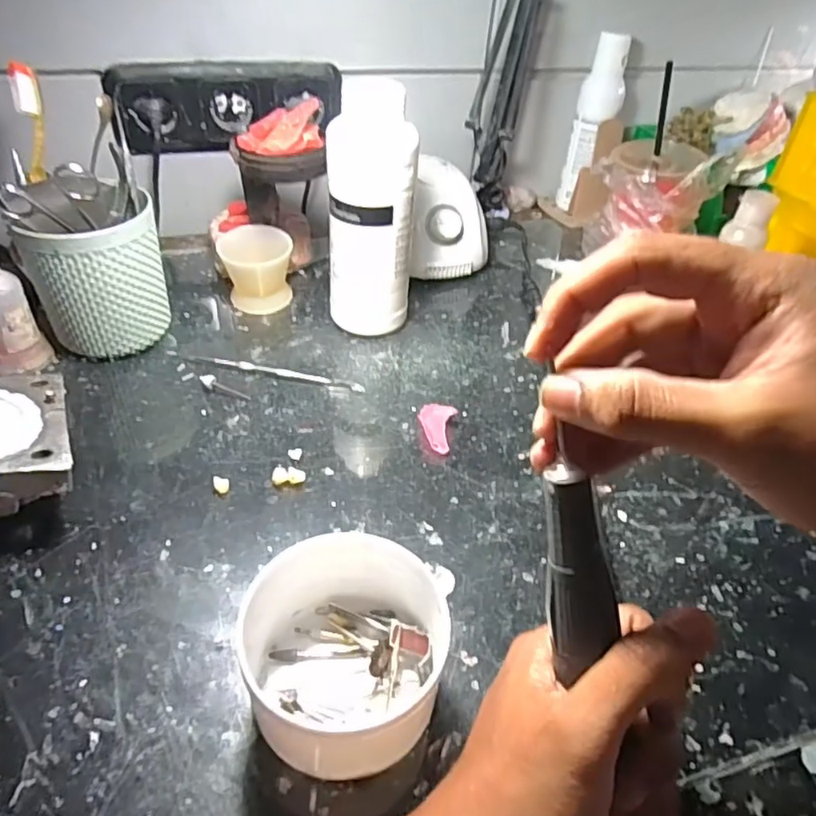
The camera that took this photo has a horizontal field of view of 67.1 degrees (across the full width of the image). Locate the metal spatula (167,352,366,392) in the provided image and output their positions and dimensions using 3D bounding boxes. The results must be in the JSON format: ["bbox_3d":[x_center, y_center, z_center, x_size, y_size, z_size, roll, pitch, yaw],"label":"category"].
[{"bbox_3d":[-0.112,-0.031,0.487,0.159,0.005,0.011,10,44,6],"label":"metal spatula"}]

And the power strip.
[{"bbox_3d":[-0.173,-0.300,0.605,0.214,0.073,0.032,-14,45,-20],"label":"power strip"}]

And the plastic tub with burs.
[{"bbox_3d":[-0.027,0.108,0.299,0.092,0.065,0.108,8,42,4],"label":"plastic tub with burs"}]

